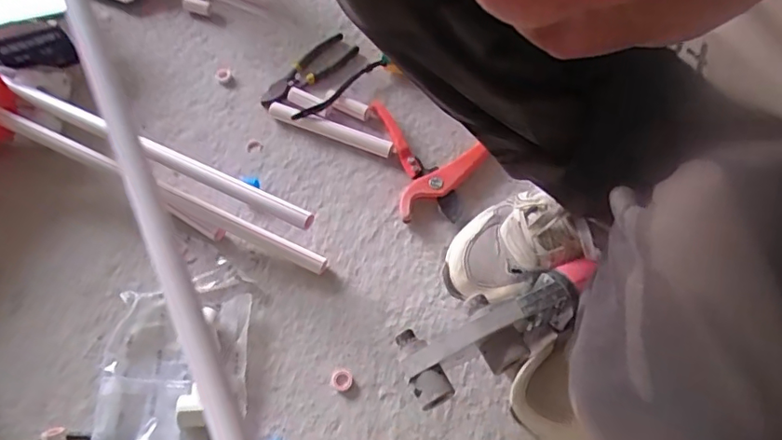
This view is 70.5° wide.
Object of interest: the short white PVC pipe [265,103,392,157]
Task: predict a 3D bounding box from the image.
[{"bbox_3d":[-0.081,-0.122,0.728,0.175,0.017,0.024,20,64,15],"label":"short white PVC pipe"}]

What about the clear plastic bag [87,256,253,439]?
[{"bbox_3d":[-0.228,0.173,0.579,0.147,0.034,0.260,-5,60,1],"label":"clear plastic bag"}]

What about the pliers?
[{"bbox_3d":[-0.121,-0.211,0.783,0.057,0.012,0.160,39,70,23],"label":"pliers"}]

